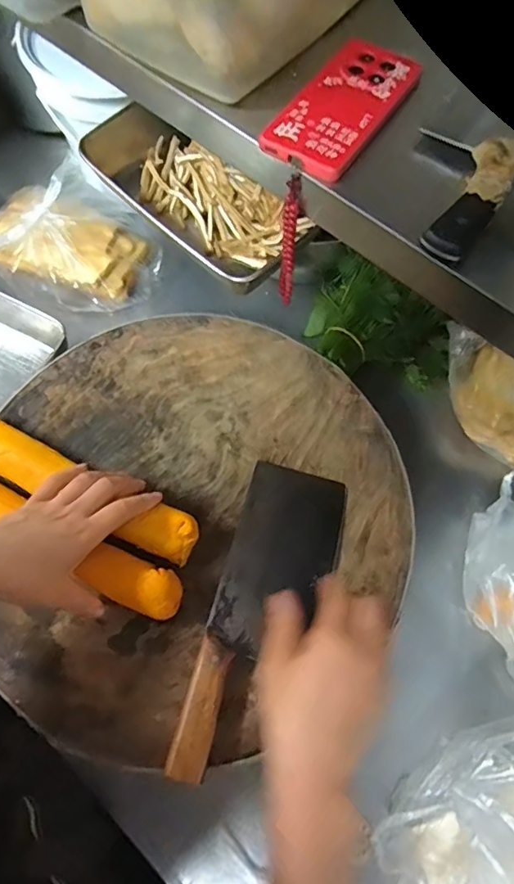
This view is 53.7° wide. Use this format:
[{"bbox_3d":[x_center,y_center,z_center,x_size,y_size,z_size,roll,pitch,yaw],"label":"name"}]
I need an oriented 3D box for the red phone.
[{"bbox_3d":[0.075,-0.288,0.433,0.075,0.009,0.160,31,72,11],"label":"red phone"}]

